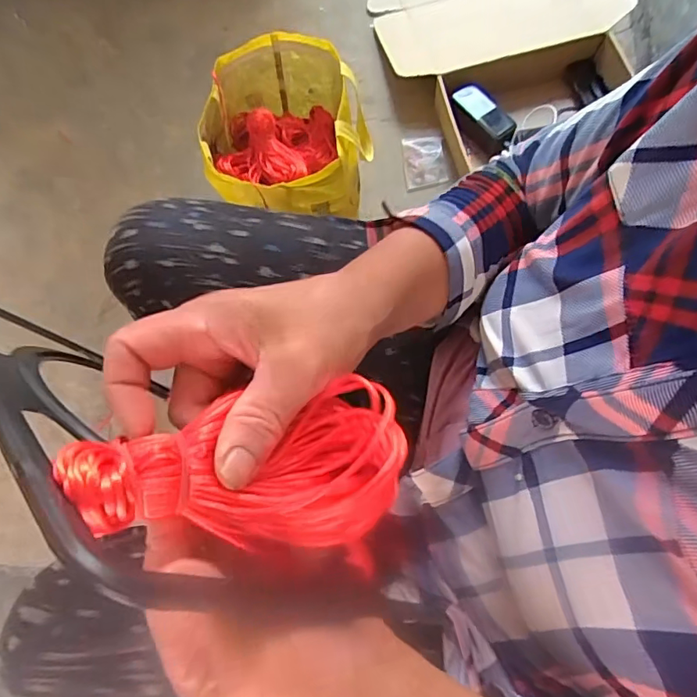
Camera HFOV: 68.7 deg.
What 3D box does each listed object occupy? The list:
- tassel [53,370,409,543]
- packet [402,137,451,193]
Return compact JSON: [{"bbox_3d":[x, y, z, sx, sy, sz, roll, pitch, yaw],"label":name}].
[{"bbox_3d":[-0.043,0.048,0.208,0.125,0.037,0.064,-3,75,-14],"label":"tassel"},{"bbox_3d":[0.143,-0.352,0.952,0.081,0.008,0.106,-5,75,-1],"label":"packet"}]

